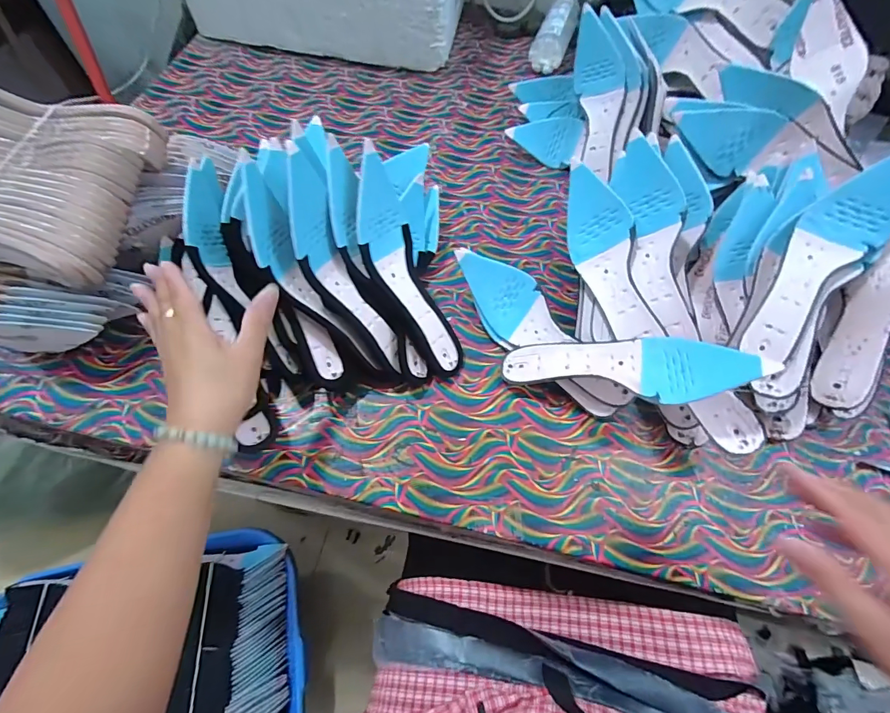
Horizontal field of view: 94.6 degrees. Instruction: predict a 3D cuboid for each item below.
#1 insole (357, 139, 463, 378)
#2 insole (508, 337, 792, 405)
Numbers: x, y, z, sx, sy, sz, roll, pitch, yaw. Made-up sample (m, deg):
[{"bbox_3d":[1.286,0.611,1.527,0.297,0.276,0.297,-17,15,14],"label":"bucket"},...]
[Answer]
[{"bbox_3d":[-0.045,-0.088,0.440,0.060,0.035,0.238,-26,103,-15],"label":"insole"},{"bbox_3d":[0.178,0.007,0.418,0.238,0.023,0.066,2,60,28],"label":"insole"}]

